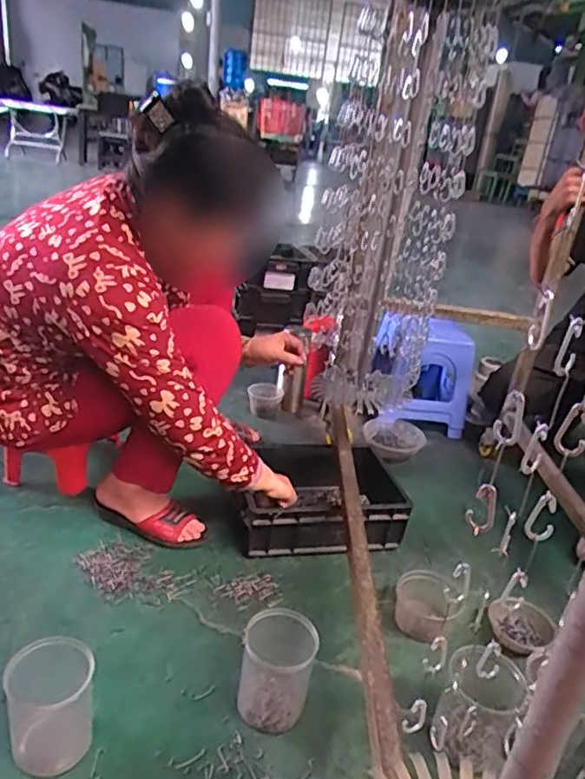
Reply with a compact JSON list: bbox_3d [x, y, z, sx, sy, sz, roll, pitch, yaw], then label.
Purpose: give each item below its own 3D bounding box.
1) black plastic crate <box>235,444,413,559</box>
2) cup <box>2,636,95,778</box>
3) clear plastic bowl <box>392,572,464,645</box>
[{"bbox_3d":[0.055,0.226,1.290,0.346,0.095,0.275,3,26,-9],"label":"black plastic crate"},{"bbox_3d":[-0.309,0.404,0.761,0.103,0.126,0.099,6,26,-3],"label":"cup"},{"bbox_3d":[0.239,0.383,1.055,0.113,0.062,0.115,6,26,-3],"label":"clear plastic bowl"}]

